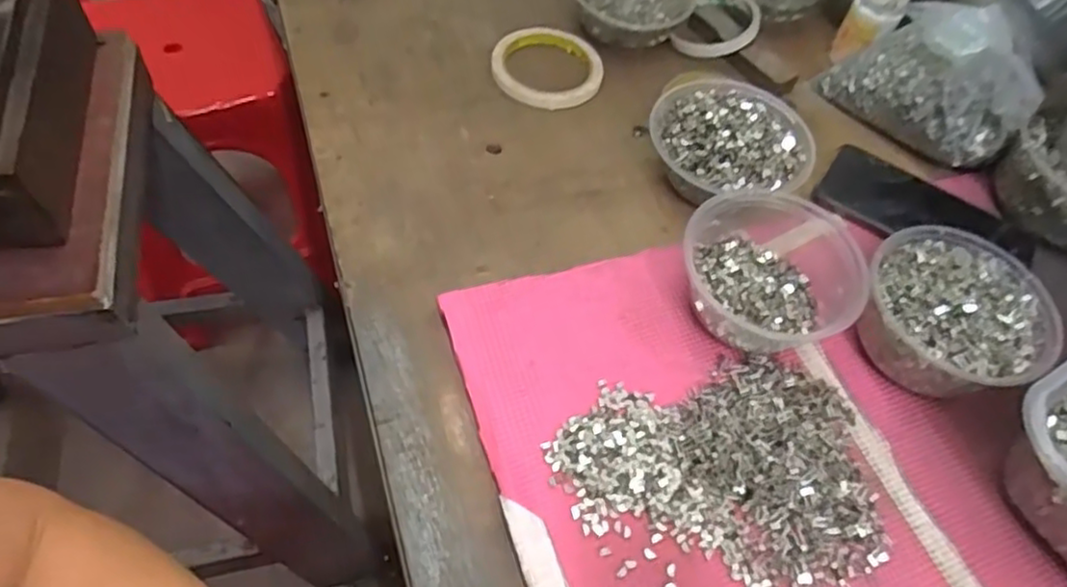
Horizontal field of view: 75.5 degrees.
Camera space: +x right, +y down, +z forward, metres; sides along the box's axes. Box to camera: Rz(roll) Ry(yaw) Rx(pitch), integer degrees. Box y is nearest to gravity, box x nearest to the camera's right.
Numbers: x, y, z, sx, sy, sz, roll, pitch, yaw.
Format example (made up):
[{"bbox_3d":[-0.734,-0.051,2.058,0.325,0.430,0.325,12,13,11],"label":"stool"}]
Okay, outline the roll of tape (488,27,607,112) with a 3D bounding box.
[{"bbox_3d":[0.014,-0.205,0.612,0.096,0.013,0.098,2,57,-3],"label":"roll of tape"}]

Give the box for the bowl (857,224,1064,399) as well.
[{"bbox_3d":[0.275,0.014,0.452,0.116,0.060,0.110,3,56,-5],"label":"bowl"}]

